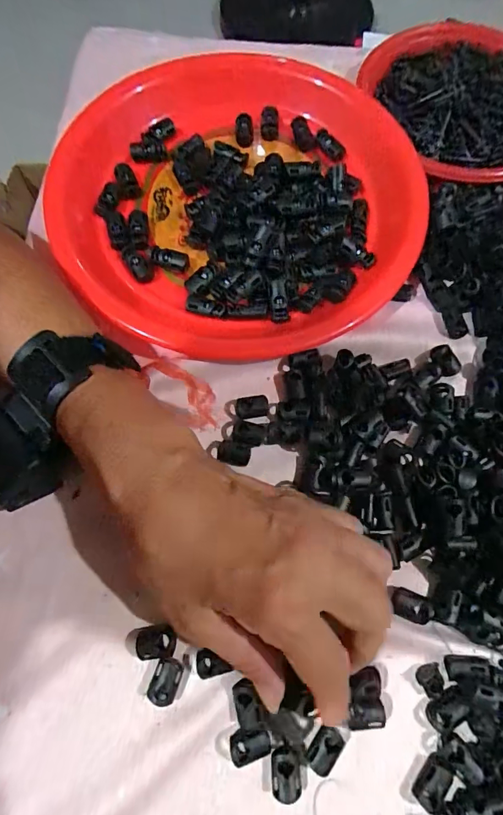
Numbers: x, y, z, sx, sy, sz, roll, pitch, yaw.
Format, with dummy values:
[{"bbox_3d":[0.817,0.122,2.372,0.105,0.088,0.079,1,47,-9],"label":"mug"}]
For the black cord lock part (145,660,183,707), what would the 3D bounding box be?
[{"bbox_3d":[-0.045,0.142,0.219,0.014,0.008,0.020,17,71,4],"label":"black cord lock part"}]

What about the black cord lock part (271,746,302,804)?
[{"bbox_3d":[0.017,0.179,0.210,0.014,0.009,0.021,-1,70,-2],"label":"black cord lock part"}]

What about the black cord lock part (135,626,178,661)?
[{"bbox_3d":[-0.051,0.126,0.227,0.021,0.007,0.015,-6,71,-4],"label":"black cord lock part"}]

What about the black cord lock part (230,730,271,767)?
[{"bbox_3d":[-0.001,0.169,0.213,0.020,0.008,0.014,-13,71,-7],"label":"black cord lock part"}]

